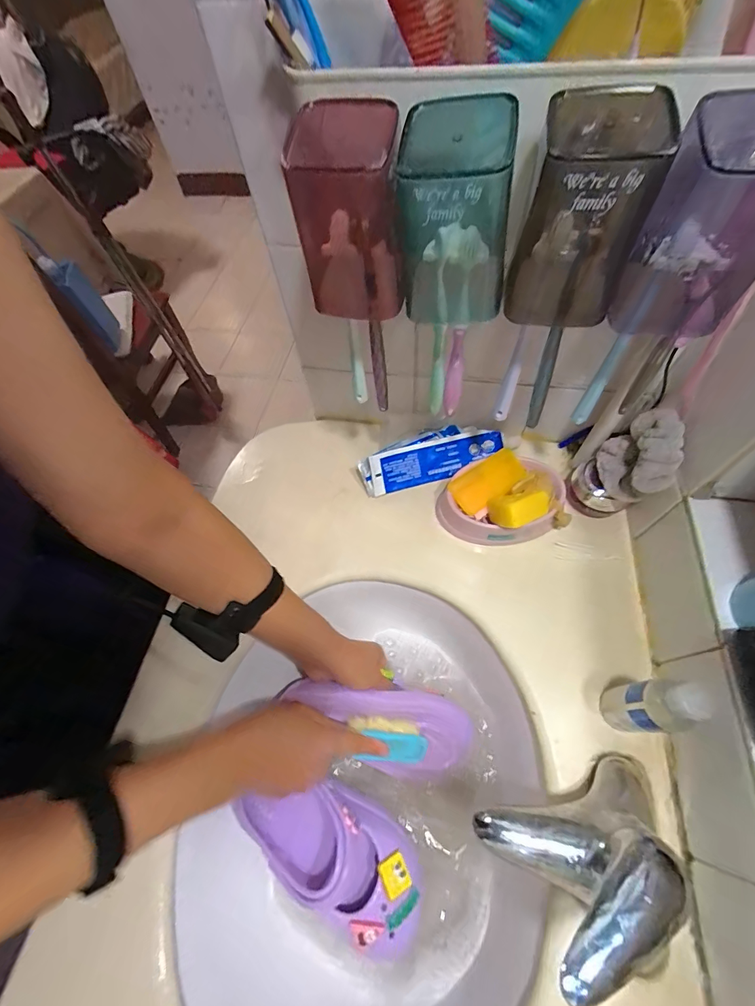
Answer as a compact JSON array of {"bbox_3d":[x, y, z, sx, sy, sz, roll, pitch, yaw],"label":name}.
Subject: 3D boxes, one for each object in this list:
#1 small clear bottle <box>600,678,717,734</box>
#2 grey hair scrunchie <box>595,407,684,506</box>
[{"bbox_3d":[0.226,0.172,0.334,0.029,0.119,0.037,-12,60,-3],"label":"small clear bottle"},{"bbox_3d":[0.269,-0.050,0.407,0.040,0.096,0.074,1,60,5],"label":"grey hair scrunchie"}]

